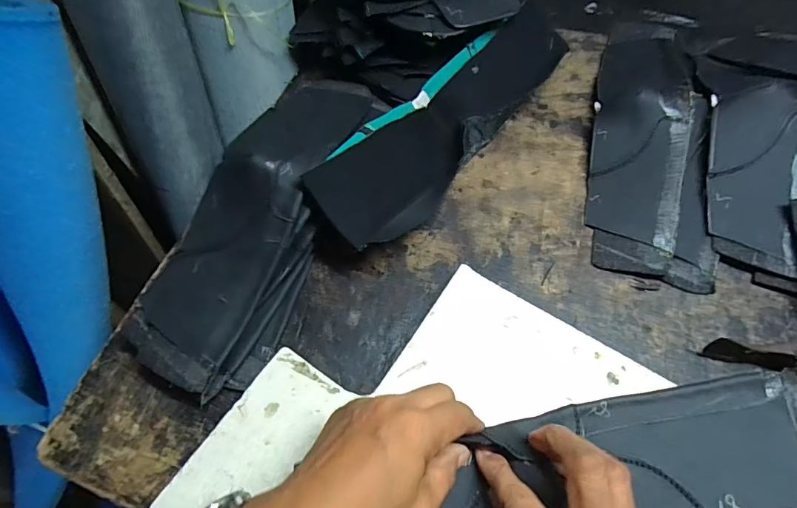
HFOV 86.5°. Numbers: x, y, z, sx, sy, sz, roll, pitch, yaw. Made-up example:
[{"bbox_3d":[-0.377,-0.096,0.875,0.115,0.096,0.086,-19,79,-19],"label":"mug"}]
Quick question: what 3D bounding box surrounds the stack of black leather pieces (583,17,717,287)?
[{"bbox_3d":[0.247,-0.135,0.418,0.099,0.049,0.338,9,62,8],"label":"stack of black leather pieces"}]

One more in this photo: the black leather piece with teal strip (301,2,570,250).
[{"bbox_3d":[0.046,-0.127,0.412,0.085,0.074,0.325,35,68,20],"label":"black leather piece with teal strip"}]

